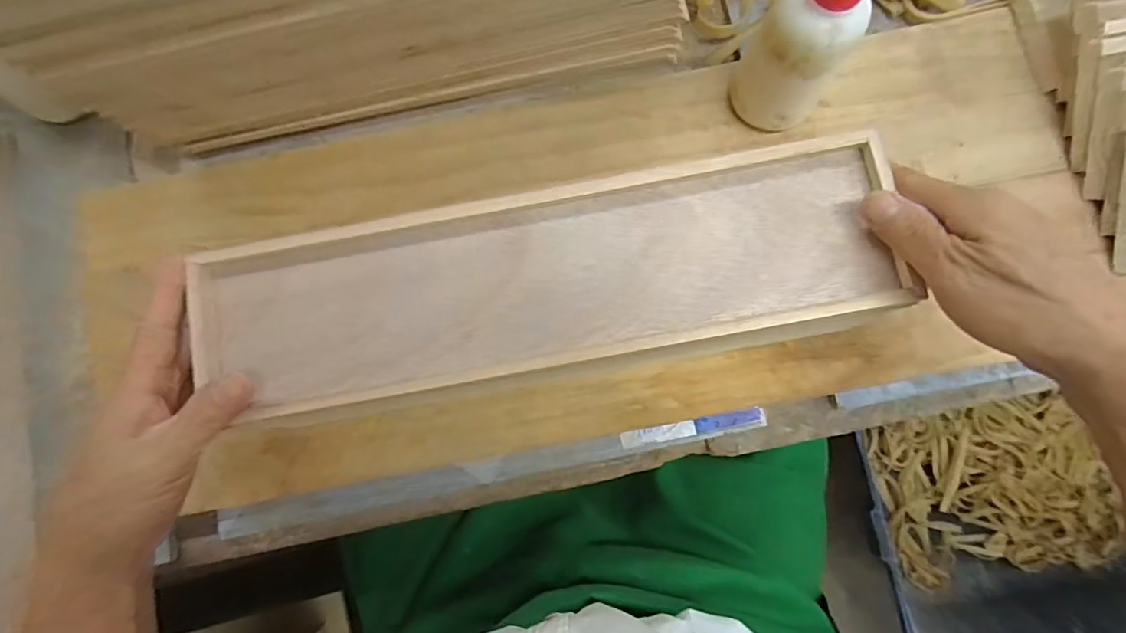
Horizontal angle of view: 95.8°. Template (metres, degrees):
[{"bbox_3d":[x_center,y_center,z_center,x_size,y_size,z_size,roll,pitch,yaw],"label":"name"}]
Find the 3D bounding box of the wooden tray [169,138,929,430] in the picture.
[{"bbox_3d":[-0.011,-0.018,0.276,0.368,0.013,0.099,-10,81,0],"label":"wooden tray"}]

